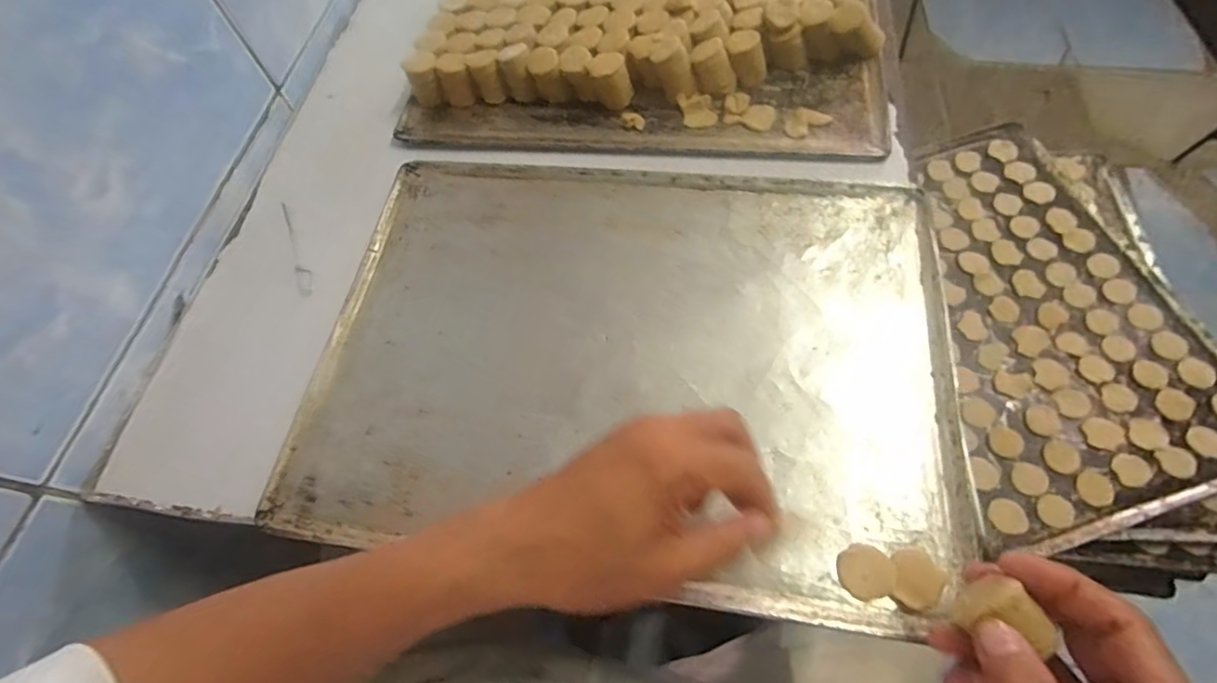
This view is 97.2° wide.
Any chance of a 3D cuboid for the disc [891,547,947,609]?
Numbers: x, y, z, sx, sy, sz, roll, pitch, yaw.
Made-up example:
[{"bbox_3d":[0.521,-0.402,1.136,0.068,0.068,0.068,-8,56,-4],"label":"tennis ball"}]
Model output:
[{"bbox_3d":[0.180,0.138,0.312,0.026,0.004,0.031,9,64,8],"label":"disc"}]

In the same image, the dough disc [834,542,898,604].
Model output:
[{"bbox_3d":[0.152,0.136,0.317,0.032,0.004,0.030,-1,63,3],"label":"dough disc"}]

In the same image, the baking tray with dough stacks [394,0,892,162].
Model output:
[{"bbox_3d":[0.040,-0.325,0.541,0.447,0.059,0.321,7,64,7],"label":"baking tray with dough stacks"}]

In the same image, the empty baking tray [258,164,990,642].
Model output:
[{"bbox_3d":[0.013,0.002,0.401,0.448,0.026,0.322,7,63,7],"label":"empty baking tray"}]

